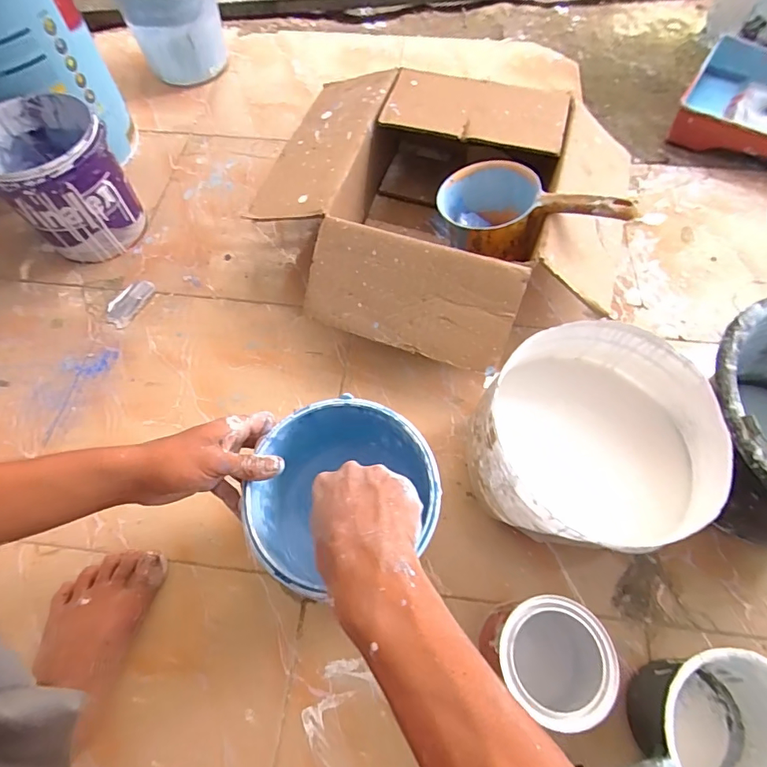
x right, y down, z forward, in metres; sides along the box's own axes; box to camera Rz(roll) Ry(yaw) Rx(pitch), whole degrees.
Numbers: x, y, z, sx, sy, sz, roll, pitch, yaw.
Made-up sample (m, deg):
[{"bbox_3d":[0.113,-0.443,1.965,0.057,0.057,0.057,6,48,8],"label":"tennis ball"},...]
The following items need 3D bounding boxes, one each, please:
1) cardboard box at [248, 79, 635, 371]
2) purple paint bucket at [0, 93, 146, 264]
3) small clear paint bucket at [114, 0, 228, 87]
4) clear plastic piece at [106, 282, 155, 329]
[{"bbox_3d":[0.084,-0.248,0.699,0.513,0.162,0.450,14,66,8],"label":"cardboard box"},{"bbox_3d":[-0.510,-0.320,0.737,0.177,0.185,0.197,-34,68,-14],"label":"purple paint bucket"},{"bbox_3d":[-0.448,-0.802,0.972,0.201,0.196,0.256,-10,65,-4],"label":"small clear paint bucket"},{"bbox_3d":[-0.419,-0.134,0.746,0.050,0.006,0.093,25,68,12],"label":"clear plastic piece"}]

